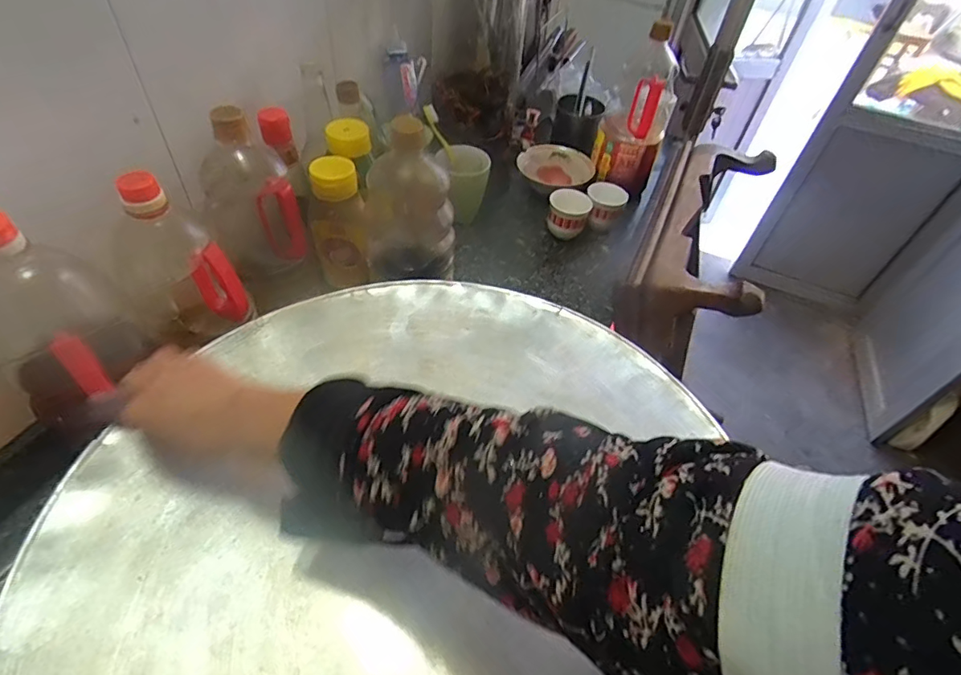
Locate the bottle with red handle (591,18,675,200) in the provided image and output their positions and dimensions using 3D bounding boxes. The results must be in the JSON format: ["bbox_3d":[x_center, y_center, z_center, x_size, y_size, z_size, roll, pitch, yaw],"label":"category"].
[{"bbox_3d":[0.296,-0.424,0.927,0.122,0.252,0.140,19,49,10],"label":"bottle with red handle"}]

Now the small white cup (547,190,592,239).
[{"bbox_3d":[0.155,-0.218,0.887,0.072,0.072,0.065,19,49,10],"label":"small white cup"}]

